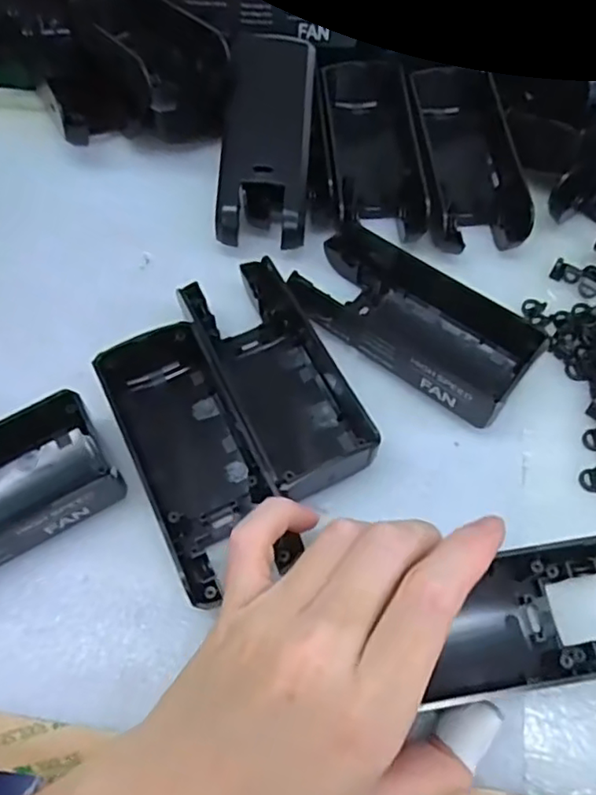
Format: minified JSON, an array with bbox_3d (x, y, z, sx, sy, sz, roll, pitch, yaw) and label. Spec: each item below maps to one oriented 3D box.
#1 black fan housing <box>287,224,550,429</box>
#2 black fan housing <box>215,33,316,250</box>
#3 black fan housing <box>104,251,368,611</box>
[{"bbox_3d":[0.049,-0.033,0.269,0.106,0.023,0.050,34,67,17],"label":"black fan housing"},{"bbox_3d":[-0.014,-0.127,0.299,0.042,0.018,0.106,5,80,3],"label":"black fan housing"},{"bbox_3d":[-0.008,-0.012,0.258,0.052,0.027,0.108,-23,64,-12],"label":"black fan housing"}]

